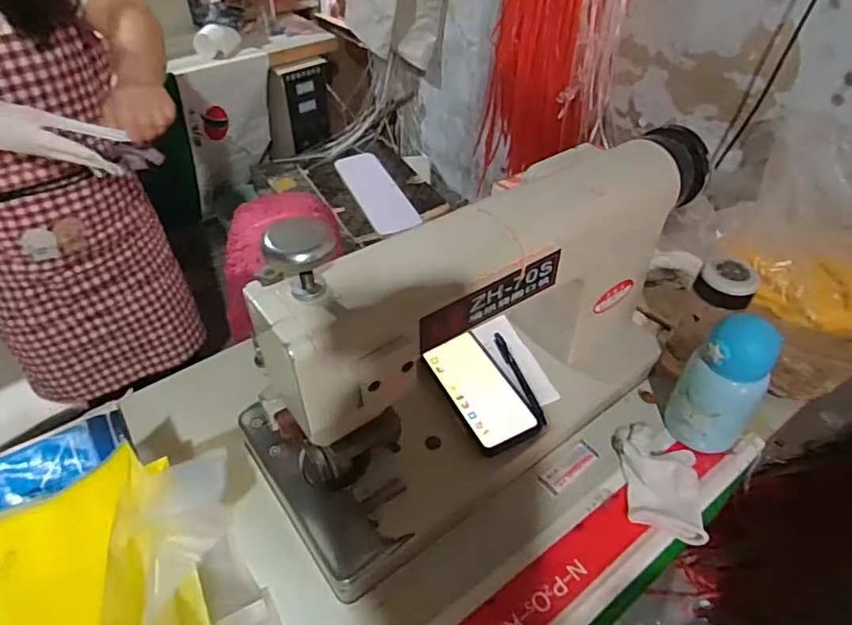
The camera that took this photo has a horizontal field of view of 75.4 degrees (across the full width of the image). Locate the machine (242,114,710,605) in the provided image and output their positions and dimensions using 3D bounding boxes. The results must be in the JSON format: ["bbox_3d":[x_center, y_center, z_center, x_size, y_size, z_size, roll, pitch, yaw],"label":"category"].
[{"bbox_3d":[0.090,0.014,0.586,0.536,0.311,0.235,-27,51,-25],"label":"machine"}]

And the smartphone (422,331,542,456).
[{"bbox_3d":[0.064,0.091,0.654,0.083,0.012,0.157,-20,48,-19],"label":"smartphone"}]

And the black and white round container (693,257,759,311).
[{"bbox_3d":[0.353,-0.032,0.645,0.051,0.039,0.060,-14,46,-14],"label":"black and white round container"}]

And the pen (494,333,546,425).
[{"bbox_3d":[0.114,0.078,0.673,0.015,0.008,0.141,-13,46,-13],"label":"pen"}]

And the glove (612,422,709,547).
[{"bbox_3d":[0.265,0.187,0.626,0.087,0.042,0.142,7,45,7],"label":"glove"}]

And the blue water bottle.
[{"bbox_3d":[0.337,0.079,0.618,0.084,0.180,0.069,34,54,29],"label":"blue water bottle"}]

